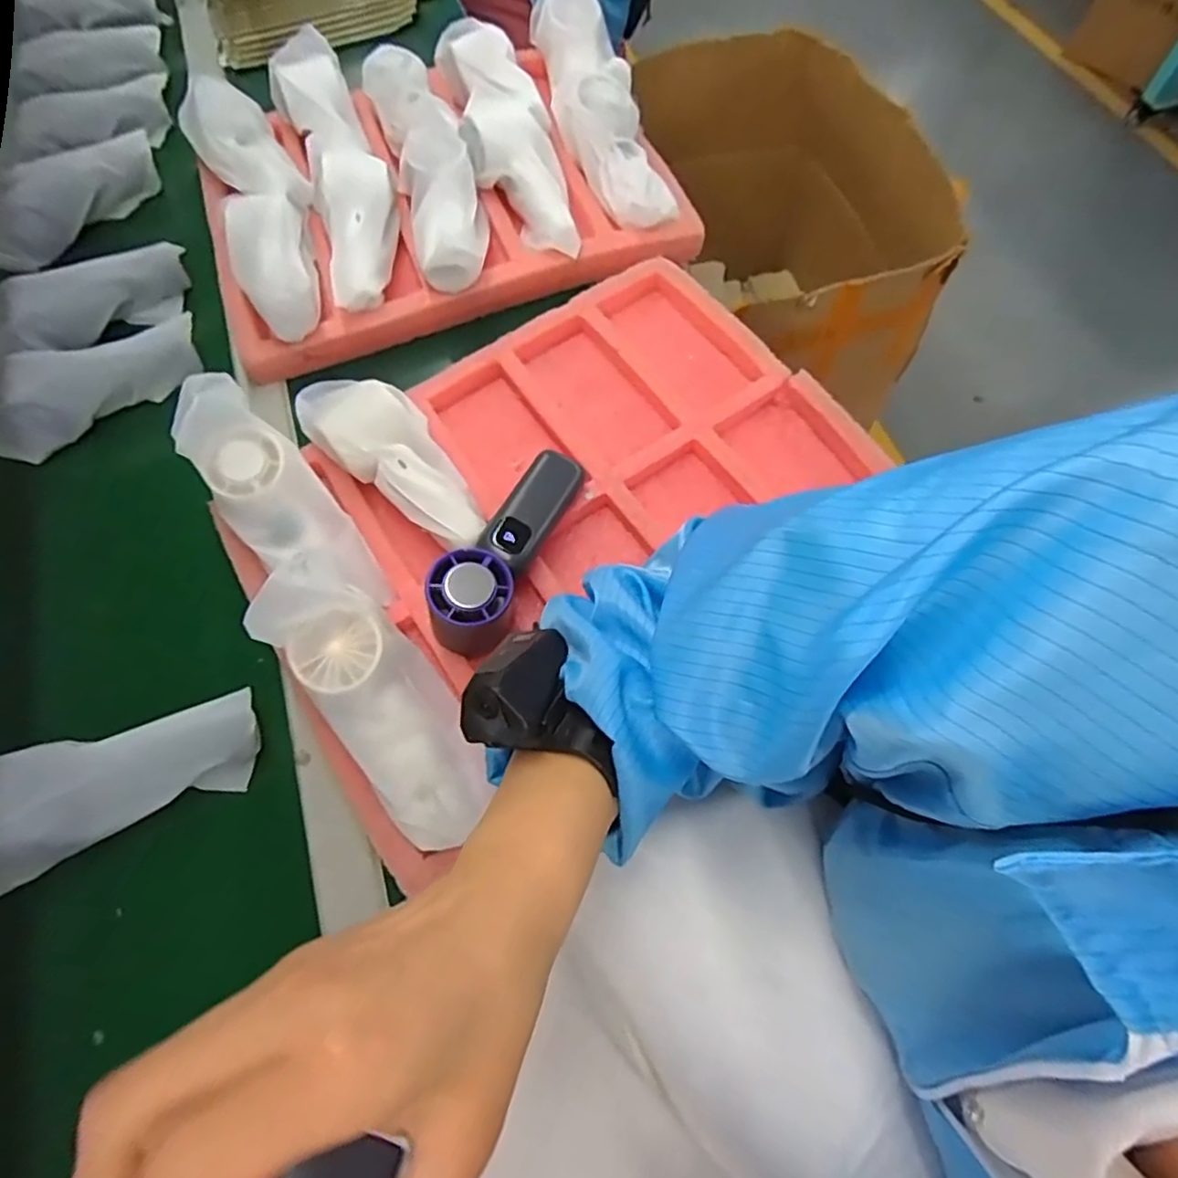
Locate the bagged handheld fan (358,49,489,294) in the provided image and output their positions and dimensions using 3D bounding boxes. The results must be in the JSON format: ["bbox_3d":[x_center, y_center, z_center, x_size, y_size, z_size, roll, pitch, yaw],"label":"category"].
[{"bbox_3d":[-0.146,-0.389,0.588,0.070,0.048,0.279,-17,67,-5],"label":"bagged handheld fan"}]

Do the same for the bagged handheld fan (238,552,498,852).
[{"bbox_3d":[-0.127,0.065,0.389,0.066,0.035,0.183,-36,92,-12],"label":"bagged handheld fan"}]

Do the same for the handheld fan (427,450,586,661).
[{"bbox_3d":[-0.057,-0.032,0.440,0.059,0.063,0.154,18,69,10],"label":"handheld fan"}]

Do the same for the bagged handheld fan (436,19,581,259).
[{"bbox_3d":[-0.077,-0.424,0.597,0.083,0.048,0.292,-15,67,-4],"label":"bagged handheld fan"}]

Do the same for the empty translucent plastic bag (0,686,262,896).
[{"bbox_3d":[-0.302,0.121,0.401,0.191,0.065,0.060,-26,68,-9],"label":"empty translucent plastic bag"}]

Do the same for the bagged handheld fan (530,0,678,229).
[{"bbox_3d":[0.004,-0.465,0.612,0.077,0.049,0.304,-15,67,-4],"label":"bagged handheld fan"}]

